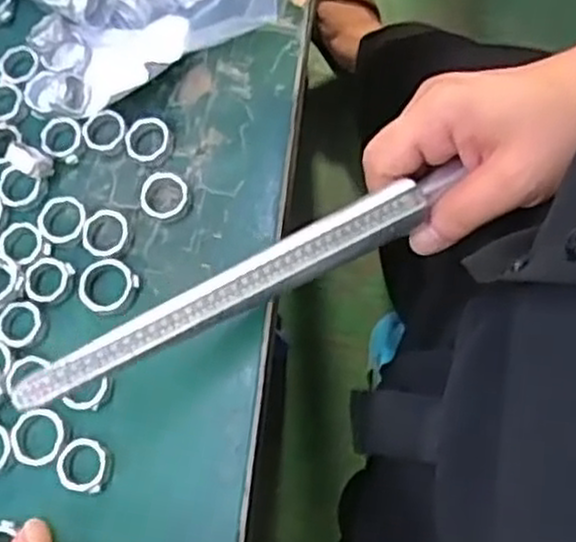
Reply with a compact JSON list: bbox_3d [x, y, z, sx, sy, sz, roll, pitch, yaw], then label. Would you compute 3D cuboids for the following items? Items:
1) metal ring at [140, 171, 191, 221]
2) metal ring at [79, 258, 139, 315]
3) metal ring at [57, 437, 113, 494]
[{"bbox_3d":[-0.055,-0.034,0.346,0.021,0.008,0.022,-2,73,7],"label":"metal ring"},{"bbox_3d":[-0.079,0.007,0.337,0.024,0.007,0.025,-2,73,7],"label":"metal ring"},{"bbox_3d":[-0.083,0.079,0.316,0.020,0.007,0.020,-2,73,7],"label":"metal ring"}]

